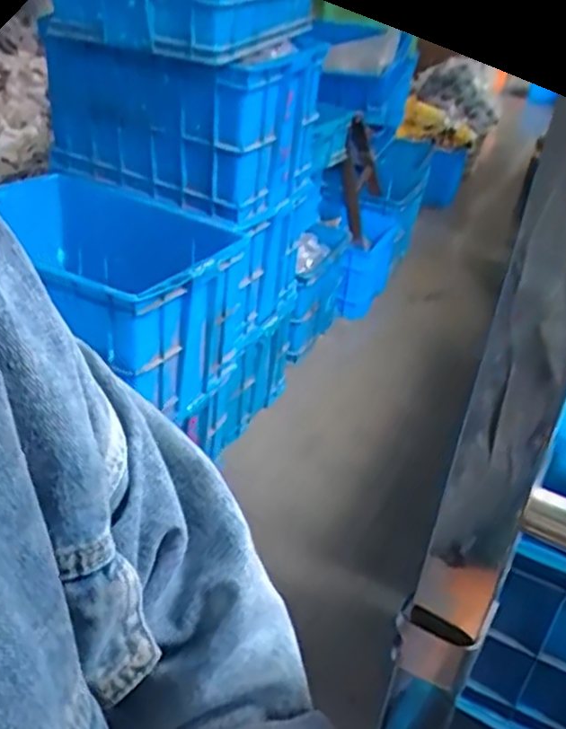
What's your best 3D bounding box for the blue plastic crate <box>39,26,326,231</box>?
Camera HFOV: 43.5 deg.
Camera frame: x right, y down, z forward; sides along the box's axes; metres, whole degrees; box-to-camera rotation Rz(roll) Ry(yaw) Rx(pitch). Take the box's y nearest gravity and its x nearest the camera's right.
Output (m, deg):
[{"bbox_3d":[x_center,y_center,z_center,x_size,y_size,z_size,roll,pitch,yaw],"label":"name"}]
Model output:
[{"bbox_3d":[-0.238,-0.526,1.498,0.561,0.343,0.252,26,39,26],"label":"blue plastic crate"}]

